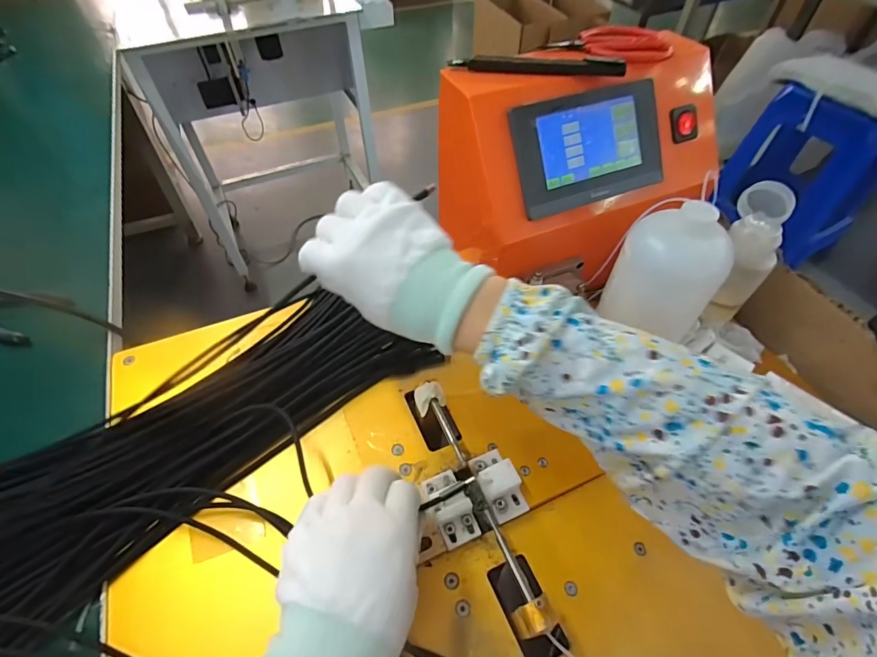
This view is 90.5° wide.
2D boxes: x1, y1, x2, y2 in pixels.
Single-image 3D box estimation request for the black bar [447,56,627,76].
[{"bbox_3d":[0.077,-0.209,0.345,0.135,0.011,0.012,3,52,2],"label":"black bar"}]

